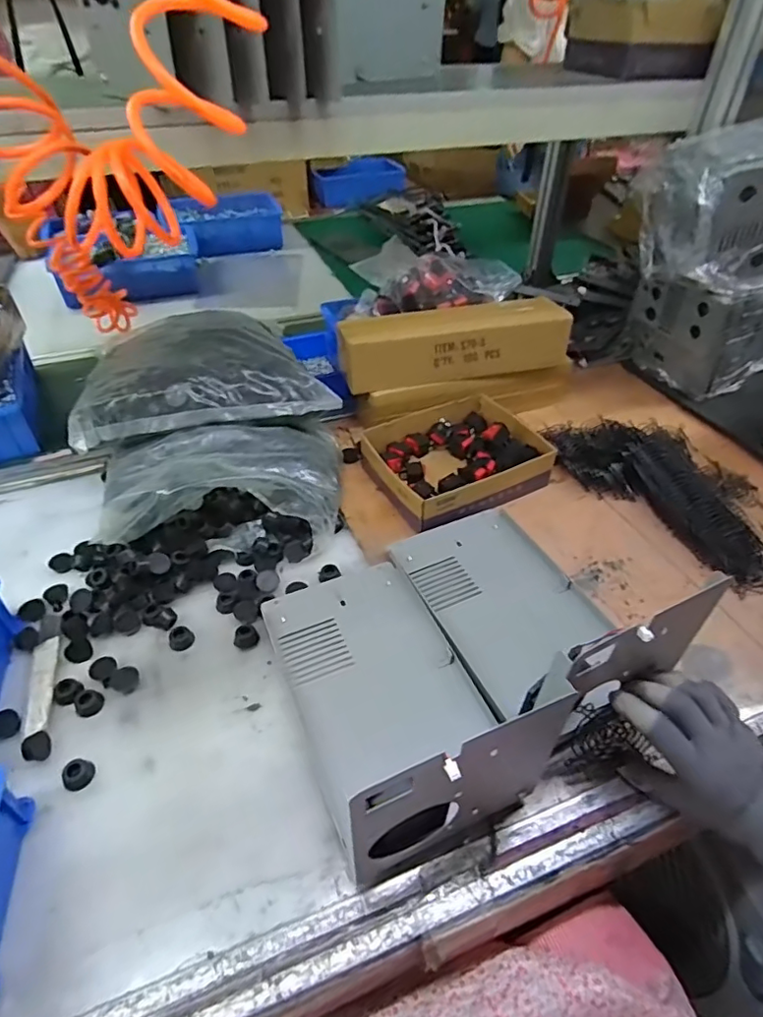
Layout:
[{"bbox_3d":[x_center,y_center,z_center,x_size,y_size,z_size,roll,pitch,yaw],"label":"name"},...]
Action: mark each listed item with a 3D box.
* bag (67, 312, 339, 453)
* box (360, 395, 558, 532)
[{"bbox_3d":[-0.227,-0.181,0.723,0.311,0.068,0.196,-8,44,-9],"label":"bag"},{"bbox_3d":[0.099,-0.073,0.746,0.217,0.051,0.176,-20,47,-21],"label":"box"}]

